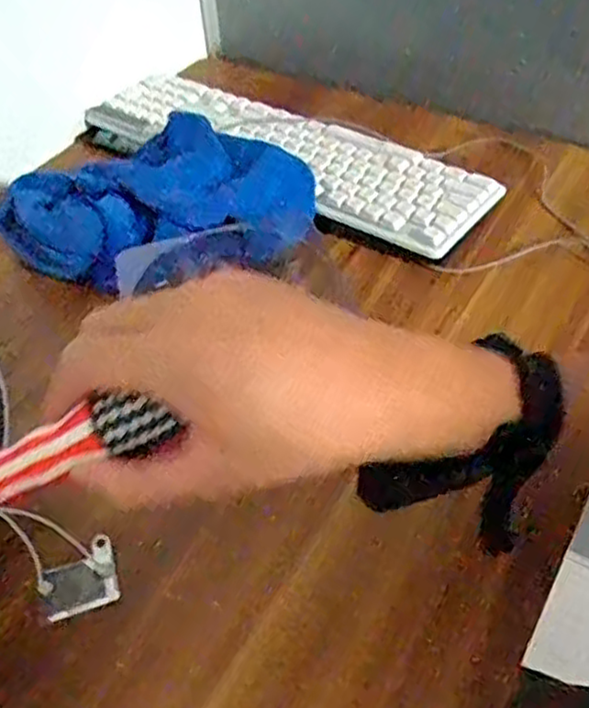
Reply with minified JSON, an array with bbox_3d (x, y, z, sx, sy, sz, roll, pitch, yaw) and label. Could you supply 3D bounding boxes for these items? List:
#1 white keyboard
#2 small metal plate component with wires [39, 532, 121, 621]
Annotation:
[{"bbox_3d":[-0.018,-0.201,0.694,0.426,0.024,0.117,29,56,26],"label":"white keyboard"},{"bbox_3d":[-0.125,0.130,0.415,0.042,0.004,0.038,-13,70,-23],"label":"small metal plate component with wires"}]

